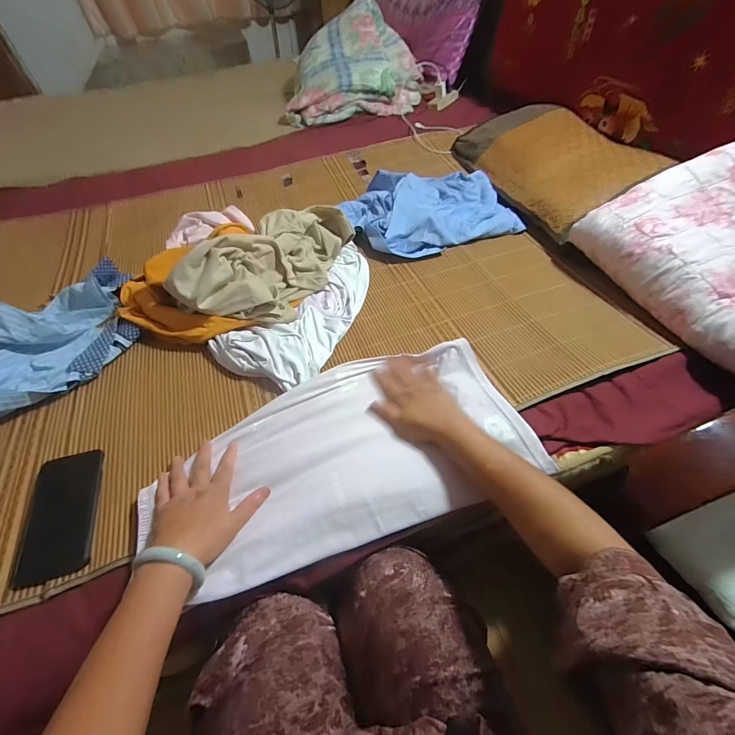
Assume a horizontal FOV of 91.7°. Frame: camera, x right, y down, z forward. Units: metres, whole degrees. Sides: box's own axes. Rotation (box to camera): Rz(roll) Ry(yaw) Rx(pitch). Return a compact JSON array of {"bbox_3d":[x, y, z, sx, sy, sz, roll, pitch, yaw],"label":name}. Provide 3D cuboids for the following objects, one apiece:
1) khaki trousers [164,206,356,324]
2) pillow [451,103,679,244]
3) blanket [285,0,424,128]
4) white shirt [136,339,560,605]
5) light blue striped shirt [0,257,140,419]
[{"bbox_3d":[-0.179,-0.224,0.708,0.168,0.129,0.379,23,56,20],"label":"khaki trousers"},{"bbox_3d":[0.471,-0.551,0.937,0.295,0.109,0.563,-14,52,-7],"label":"pillow"},{"bbox_3d":[-0.082,-1.135,1.337,0.511,0.268,0.405,-18,54,-11],"label":"blanket"},{"bbox_3d":[-0.035,0.115,0.512,0.523,0.030,0.261,-16,52,-9],"label":"white shirt"},{"bbox_3d":[-0.626,-0.042,0.597,0.396,0.121,0.267,-25,54,-16],"label":"light blue striped shirt"}]

